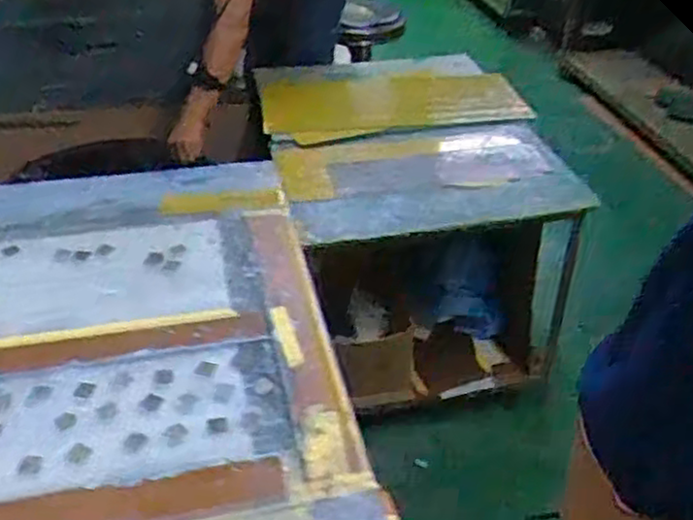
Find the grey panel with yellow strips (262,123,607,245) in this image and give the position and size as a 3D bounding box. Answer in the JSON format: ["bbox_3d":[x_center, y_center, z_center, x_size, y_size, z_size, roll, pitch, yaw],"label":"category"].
[{"bbox_3d":[0.209,-0.204,1.727,0.728,0.041,0.495,-8,32,-14],"label":"grey panel with yellow strips"}]

